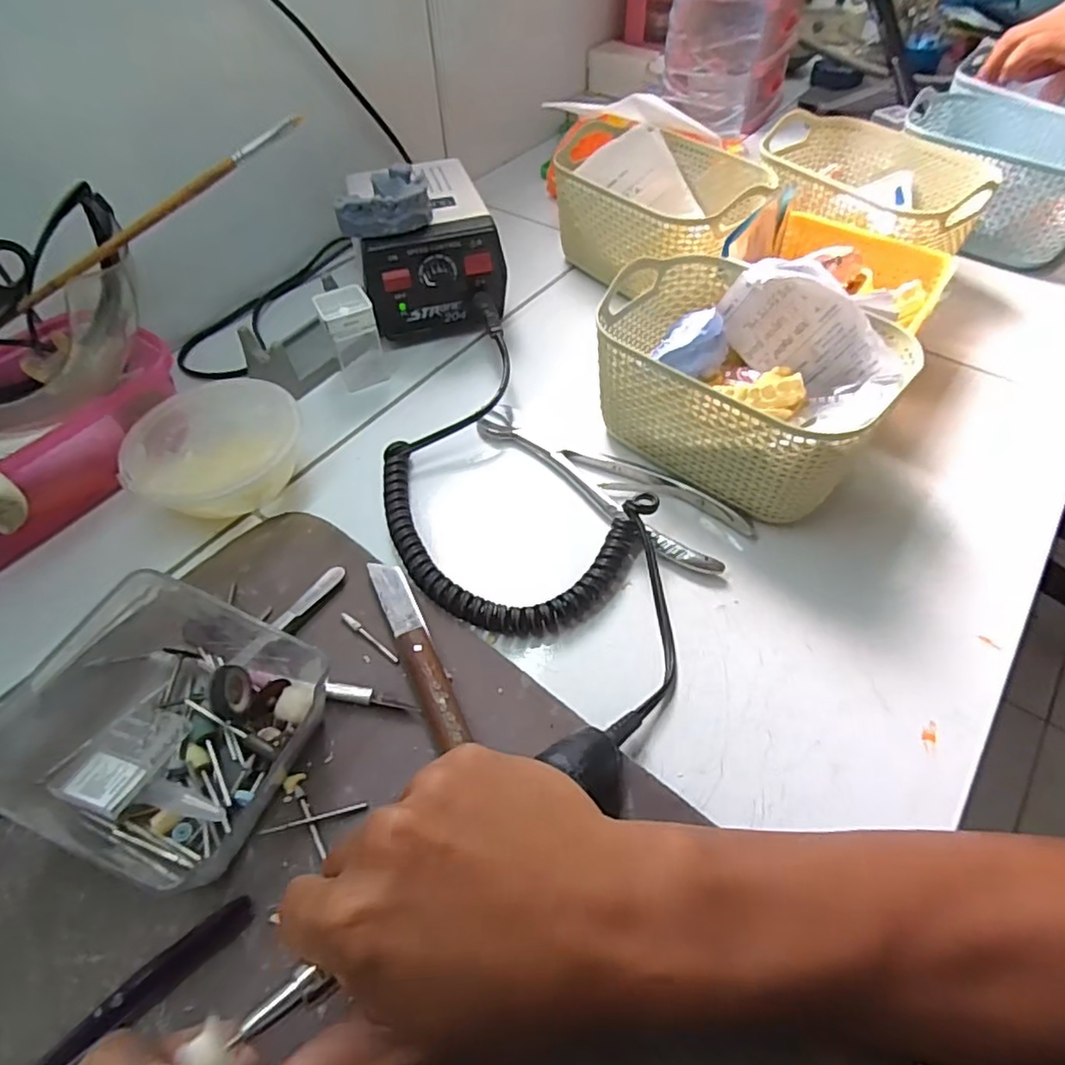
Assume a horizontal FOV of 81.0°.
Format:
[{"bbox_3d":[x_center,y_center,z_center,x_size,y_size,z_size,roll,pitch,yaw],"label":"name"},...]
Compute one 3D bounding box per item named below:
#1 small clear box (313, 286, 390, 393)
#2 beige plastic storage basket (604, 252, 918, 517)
[{"bbox_3d":[-0.130,-0.140,0.453,0.041,0.062,0.041,-21,54,-16],"label":"small clear box"},{"bbox_3d":[0.125,-0.098,0.373,0.172,0.090,0.121,35,61,26],"label":"beige plastic storage basket"}]

